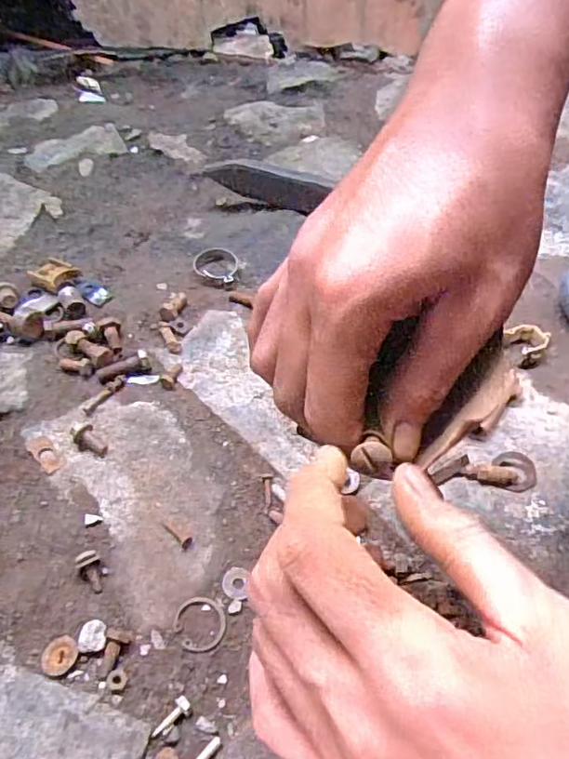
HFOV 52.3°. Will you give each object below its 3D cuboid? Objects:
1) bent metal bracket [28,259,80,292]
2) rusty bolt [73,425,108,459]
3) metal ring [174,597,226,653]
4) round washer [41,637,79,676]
[{"bbox_3d":[-0.190,-0.088,0.483,0.033,0.009,0.031,27,55,18],"label":"bent metal bracket"},{"bbox_3d":[-0.128,0.041,0.381,0.016,0.011,0.023,-31,59,-24],"label":"rusty bolt"},{"bbox_3d":[-0.047,0.135,0.322,0.027,0.004,0.029,1,51,-2],"label":"metal ring"},{"bbox_3d":[-0.118,0.145,0.305,0.018,0.004,0.018,1,51,-2],"label":"round washer"}]

